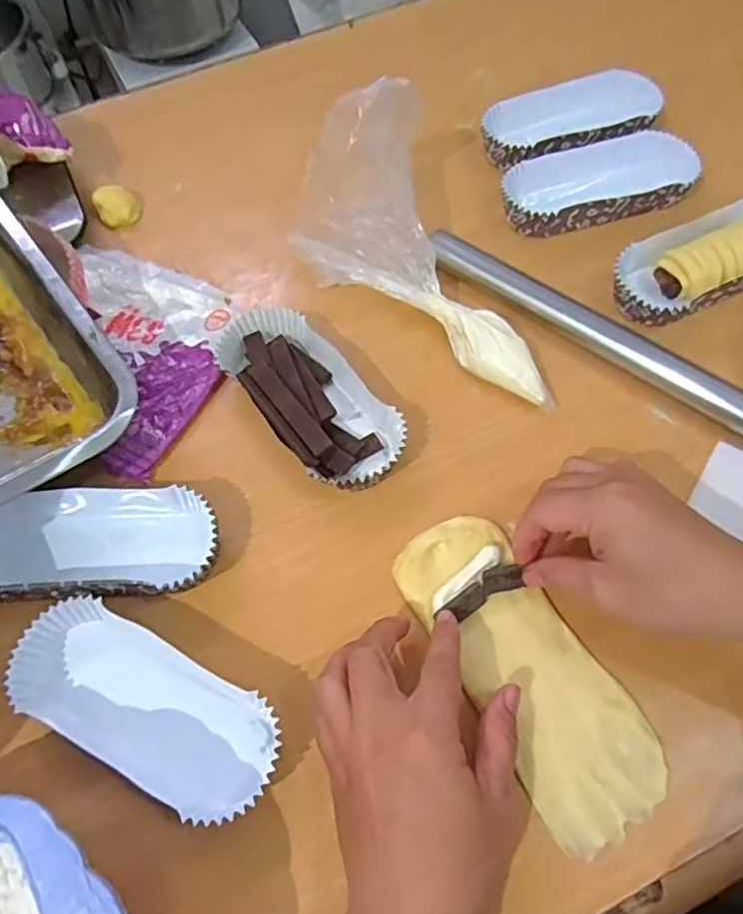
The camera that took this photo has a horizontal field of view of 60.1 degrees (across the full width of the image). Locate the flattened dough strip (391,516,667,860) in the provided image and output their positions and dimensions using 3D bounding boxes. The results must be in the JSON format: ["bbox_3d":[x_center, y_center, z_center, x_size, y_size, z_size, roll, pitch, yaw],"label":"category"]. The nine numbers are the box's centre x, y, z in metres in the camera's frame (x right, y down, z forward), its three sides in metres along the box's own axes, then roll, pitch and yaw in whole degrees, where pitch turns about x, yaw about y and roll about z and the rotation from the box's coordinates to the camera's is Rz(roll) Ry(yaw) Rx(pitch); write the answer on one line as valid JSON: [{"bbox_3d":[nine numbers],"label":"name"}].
[{"bbox_3d":[0.080,0.108,0.341,0.066,0.010,0.172,-27,65,-16],"label":"flattened dough strip"}]

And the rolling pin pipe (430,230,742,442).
[{"bbox_3d":[0.181,-0.057,0.411,0.342,0.024,0.019,36,70,20],"label":"rolling pin pipe"}]

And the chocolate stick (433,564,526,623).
[{"bbox_3d":[0.058,0.074,0.350,0.049,0.008,0.015,-30,61,-5],"label":"chocolate stick"}]

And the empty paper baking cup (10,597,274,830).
[{"bbox_3d":[-0.117,0.127,0.331,0.145,0.031,0.063,24,66,16],"label":"empty paper baking cup"}]

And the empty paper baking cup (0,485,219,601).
[{"bbox_3d":[-0.164,0.050,0.372,0.149,0.032,0.066,-11,62,-2],"label":"empty paper baking cup"}]

